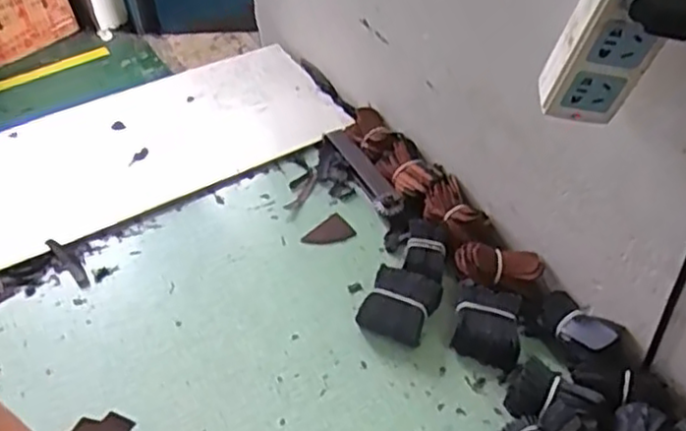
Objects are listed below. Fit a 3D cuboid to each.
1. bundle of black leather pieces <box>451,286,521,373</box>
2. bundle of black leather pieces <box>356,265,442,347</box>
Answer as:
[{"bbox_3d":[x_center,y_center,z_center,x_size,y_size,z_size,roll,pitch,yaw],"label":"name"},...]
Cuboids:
[{"bbox_3d":[0.130,0.097,0.624,0.056,0.028,0.069,8,46,11],"label":"bundle of black leather pieces"},{"bbox_3d":[0.052,0.084,0.647,0.061,0.029,0.069,19,49,20],"label":"bundle of black leather pieces"}]

